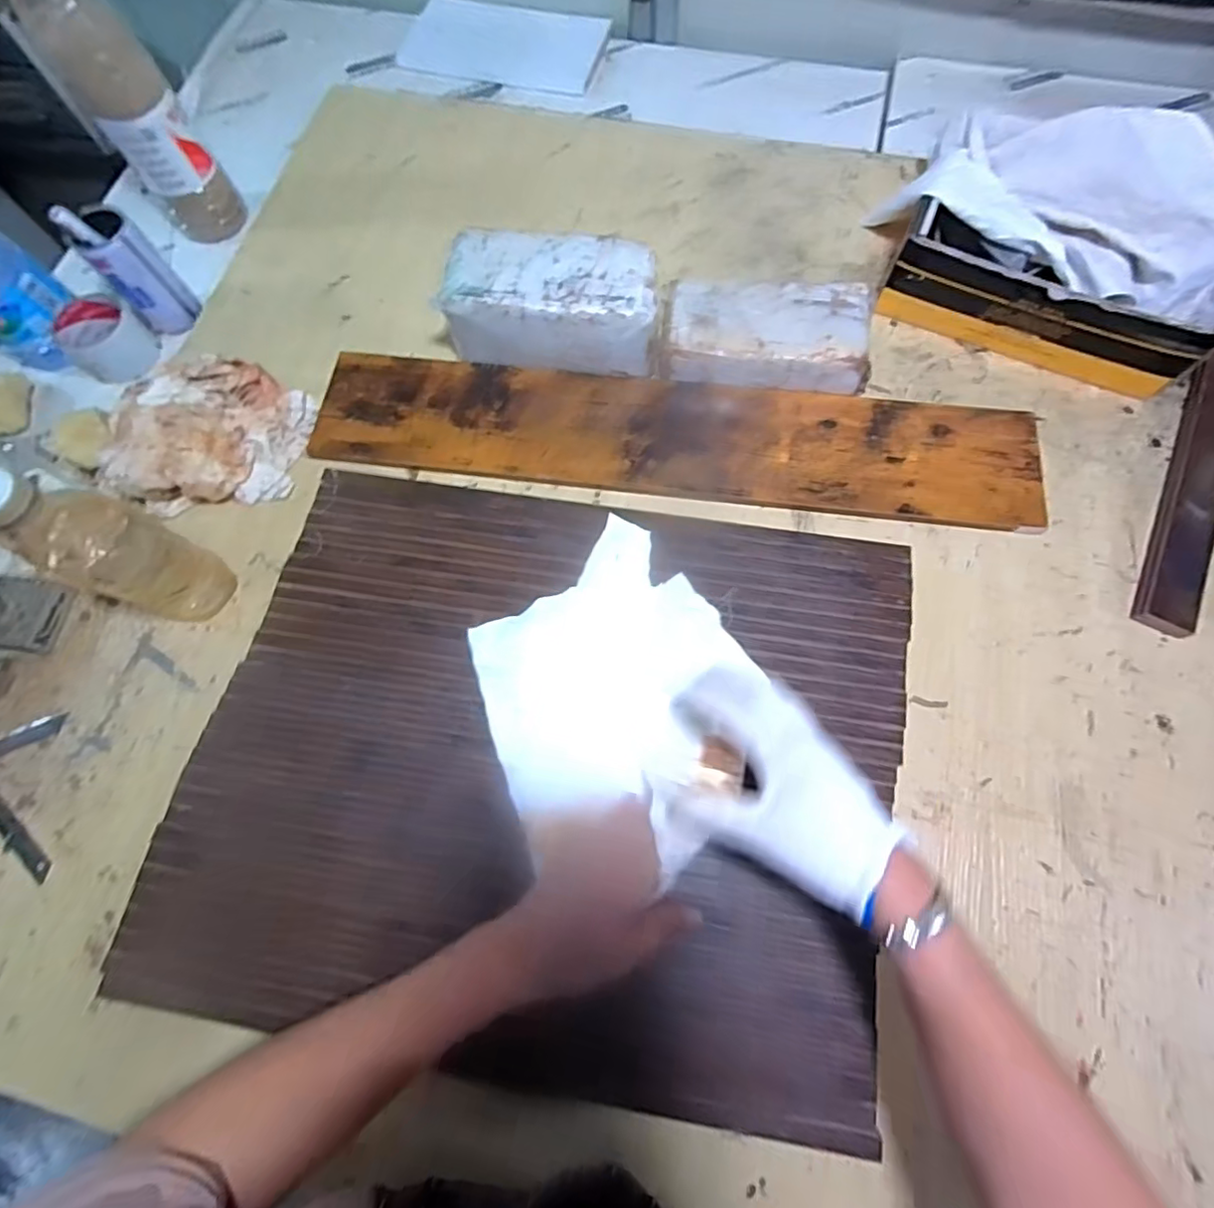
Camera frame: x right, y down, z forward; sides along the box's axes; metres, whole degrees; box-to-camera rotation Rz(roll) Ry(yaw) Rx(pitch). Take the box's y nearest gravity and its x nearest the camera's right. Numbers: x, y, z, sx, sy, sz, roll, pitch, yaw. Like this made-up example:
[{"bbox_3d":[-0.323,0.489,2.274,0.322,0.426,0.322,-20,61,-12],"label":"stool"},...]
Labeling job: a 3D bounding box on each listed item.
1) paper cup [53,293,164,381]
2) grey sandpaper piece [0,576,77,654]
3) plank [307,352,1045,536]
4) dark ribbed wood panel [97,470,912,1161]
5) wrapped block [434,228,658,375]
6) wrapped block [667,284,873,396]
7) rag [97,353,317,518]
[{"bbox_3d":[-0.591,-0.311,0.679,0.075,0.055,0.085,31,76,11],"label":"paper cup"},{"bbox_3d":[-0.565,0.011,0.558,0.071,0.028,0.066,8,73,5],"label":"grey sandpaper piece"},{"bbox_3d":[0.061,-0.179,0.606,0.740,0.018,0.144,7,73,4],"label":"plank"},{"bbox_3d":[-0.053,0.125,0.481,0.564,0.040,0.459,9,73,5],"label":"dark ribbed wood panel"},{"bbox_3d":[-0.059,-0.313,0.607,0.221,0.092,0.101,6,73,4],"label":"wrapped block"},{"bbox_3d":[0.167,-0.282,0.611,0.205,0.052,0.109,4,72,3],"label":"wrapped block"},{"bbox_3d":[-0.413,-0.183,0.585,0.162,0.081,0.178,14,73,6],"label":"rag"}]

